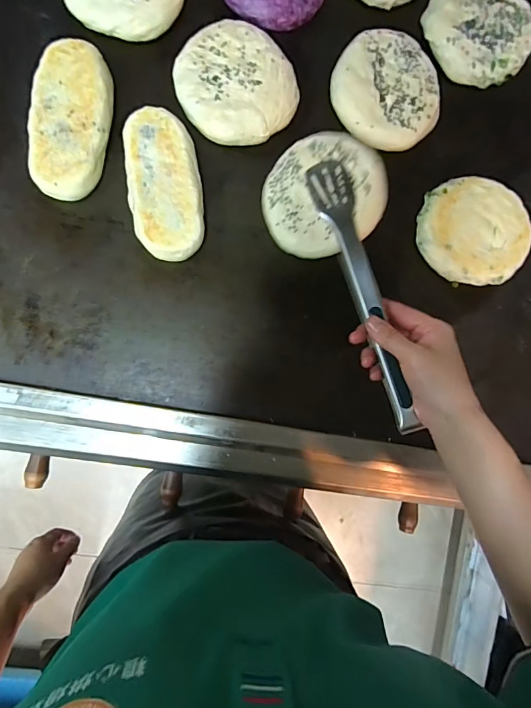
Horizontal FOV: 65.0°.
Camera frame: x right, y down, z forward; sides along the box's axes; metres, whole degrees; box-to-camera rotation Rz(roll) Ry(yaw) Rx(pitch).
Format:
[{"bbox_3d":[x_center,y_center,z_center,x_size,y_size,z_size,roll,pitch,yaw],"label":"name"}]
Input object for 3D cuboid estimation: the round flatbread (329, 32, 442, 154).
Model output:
[{"bbox_3d":[0.129,-0.283,0.454,0.113,0.027,0.121,0,88,-8],"label":"round flatbread"}]

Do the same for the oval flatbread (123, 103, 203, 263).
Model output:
[{"bbox_3d":[-0.099,-0.164,0.411,0.069,0.029,0.141,-5,89,-8],"label":"oval flatbread"}]

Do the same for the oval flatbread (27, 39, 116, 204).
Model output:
[{"bbox_3d":[-0.186,-0.221,0.402,0.067,0.029,0.143,5,87,-8],"label":"oval flatbread"}]

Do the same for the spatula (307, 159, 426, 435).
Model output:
[{"bbox_3d":[0.097,-0.059,0.407,0.035,0.023,0.275,-16,85,-8],"label":"spatula"}]

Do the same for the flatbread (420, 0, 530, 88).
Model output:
[{"bbox_3d":[0.239,-0.367,0.472,0.117,0.029,0.115,0,88,-8],"label":"flatbread"}]

